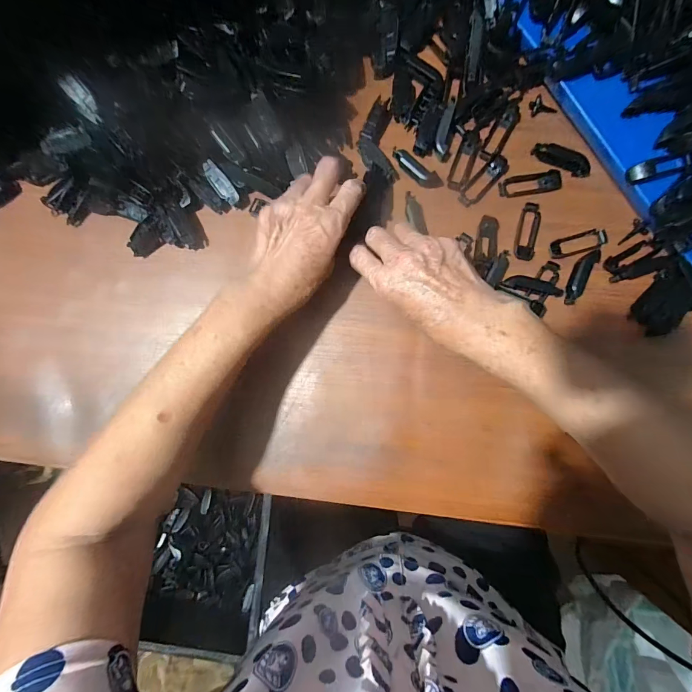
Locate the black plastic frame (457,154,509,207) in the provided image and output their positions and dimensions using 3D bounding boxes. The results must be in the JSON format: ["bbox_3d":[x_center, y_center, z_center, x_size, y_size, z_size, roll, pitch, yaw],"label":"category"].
[{"bbox_3d":[0.137,-0.165,0.347,0.021,0.004,0.059,43,91,3],"label":"black plastic frame"}]

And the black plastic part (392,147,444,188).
[{"bbox_3d":[0.070,-0.176,0.348,0.057,0.015,0.016,32,90,4],"label":"black plastic part"}]

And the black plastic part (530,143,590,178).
[{"bbox_3d":[0.210,-0.182,0.336,0.057,0.010,0.019,28,90,4],"label":"black plastic part"}]

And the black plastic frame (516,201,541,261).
[{"bbox_3d":[0.179,-0.112,0.340,0.020,0.006,0.057,10,89,3],"label":"black plastic frame"}]

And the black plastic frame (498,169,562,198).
[{"bbox_3d":[0.182,-0.159,0.342,0.059,0.010,0.021,-5,88,3],"label":"black plastic frame"}]

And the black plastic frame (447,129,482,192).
[{"bbox_3d":[0.119,-0.185,0.347,0.020,0.007,0.059,18,89,4],"label":"black plastic frame"}]

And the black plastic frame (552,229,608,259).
[{"bbox_3d":[0.225,-0.099,0.331,0.055,0.011,0.020,-15,88,3],"label":"black plastic frame"}]

